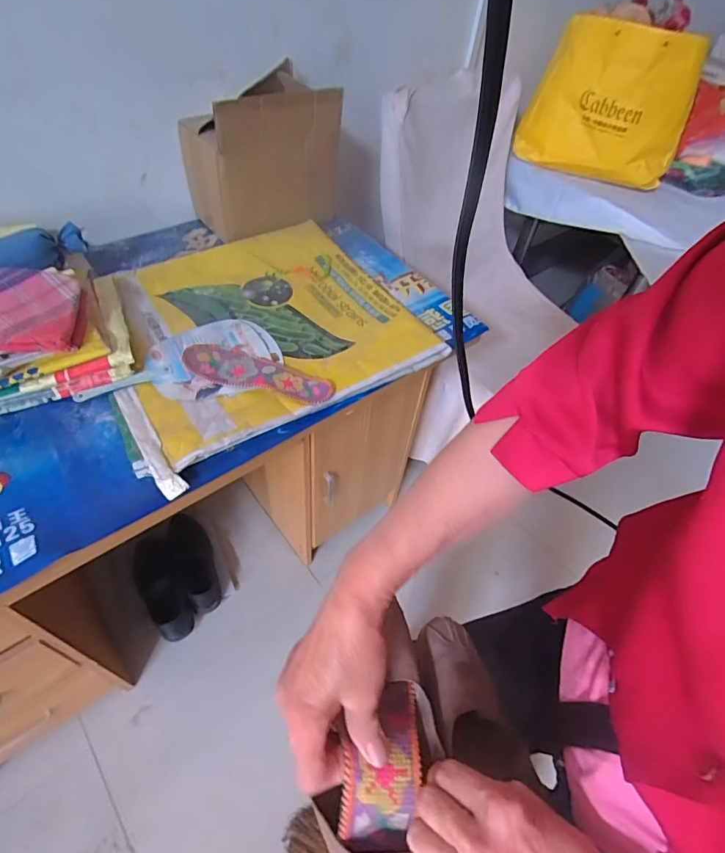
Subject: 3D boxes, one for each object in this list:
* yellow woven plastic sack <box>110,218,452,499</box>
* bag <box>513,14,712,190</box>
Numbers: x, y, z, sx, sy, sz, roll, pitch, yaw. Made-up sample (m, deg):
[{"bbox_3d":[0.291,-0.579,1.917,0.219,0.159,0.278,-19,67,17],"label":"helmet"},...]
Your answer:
[{"bbox_3d":[-0.153,-0.180,0.763,0.483,0.038,0.456,-24,56,-21],"label":"yellow woven plastic sack"},{"bbox_3d":[0.605,-0.796,1.148,0.375,0.298,0.126,18,52,11],"label":"bag"}]

